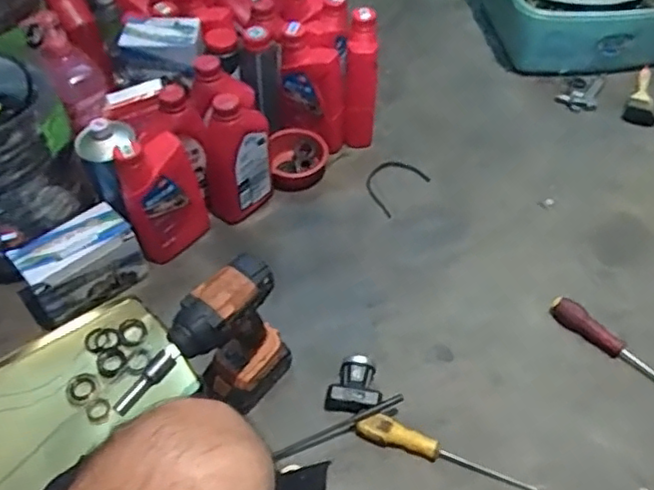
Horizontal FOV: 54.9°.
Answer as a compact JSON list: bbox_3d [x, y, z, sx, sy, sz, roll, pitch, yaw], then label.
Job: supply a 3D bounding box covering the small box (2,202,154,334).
[{"bbox_3d":[-0.372,0.030,0.939,0.175,0.104,0.098,-30,57,-21],"label":"small box"}]

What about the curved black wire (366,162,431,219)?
[{"bbox_3d":[0.120,-0.115,1.134,0.092,0.010,0.125,38,61,24],"label":"curved black wire"}]

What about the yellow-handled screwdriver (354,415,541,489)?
[{"bbox_3d":[0.157,0.271,0.824,0.240,0.034,0.032,13,53,11],"label":"yellow-handled screwdriver"}]

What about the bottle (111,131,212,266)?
[{"bbox_3d":[-0.252,-0.074,0.968,0.122,0.210,0.065,-27,56,-19],"label":"bottle"}]

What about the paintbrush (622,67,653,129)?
[{"bbox_3d":[0.640,-0.303,1.270,0.060,0.013,0.174,17,54,14],"label":"paintbrush"}]

